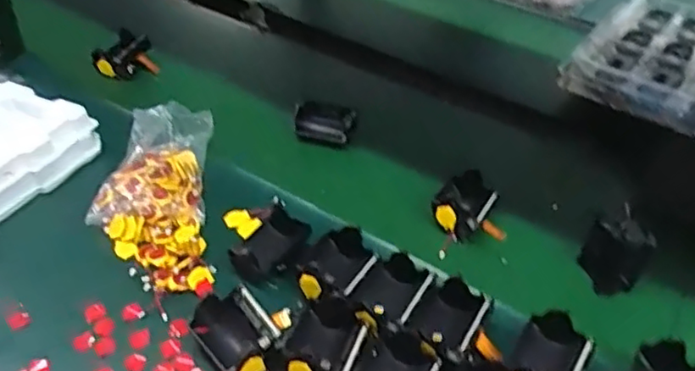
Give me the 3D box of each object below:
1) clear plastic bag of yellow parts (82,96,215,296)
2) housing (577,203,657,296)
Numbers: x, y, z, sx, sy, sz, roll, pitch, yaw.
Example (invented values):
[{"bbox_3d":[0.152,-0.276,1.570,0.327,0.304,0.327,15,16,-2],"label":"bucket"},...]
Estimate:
[{"bbox_3d":[-0.194,0.007,0.628,0.114,0.046,0.231,-4,42,-9],"label":"clear plastic bag of yellow parts"},{"bbox_3d":[0.247,0.064,0.583,0.034,0.072,0.052,-21,47,-25],"label":"housing"}]

